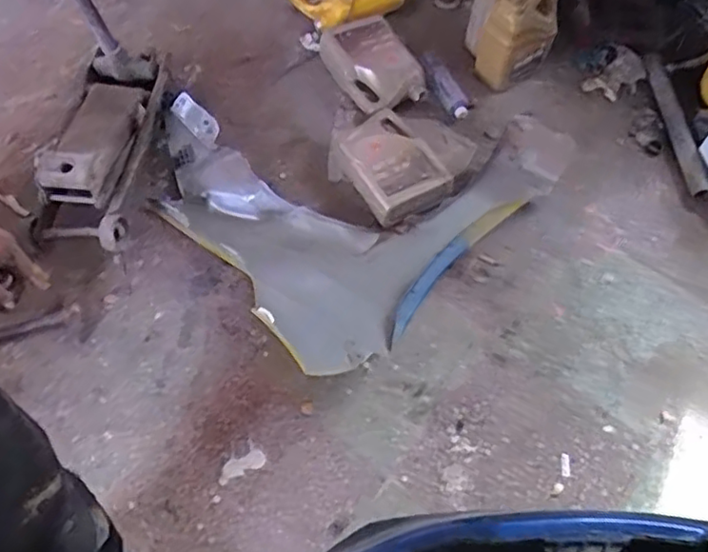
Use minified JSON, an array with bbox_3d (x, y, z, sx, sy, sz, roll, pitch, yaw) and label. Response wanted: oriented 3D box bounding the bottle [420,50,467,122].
[{"bbox_3d":[0.259,-0.540,1.861,0.067,0.055,0.221,-25,75,-17],"label":"bottle"}]

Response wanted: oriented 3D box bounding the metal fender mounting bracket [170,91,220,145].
[{"bbox_3d":[-0.396,-0.396,1.652,0.143,0.045,0.058,46,60,-15],"label":"metal fender mounting bracket"}]

